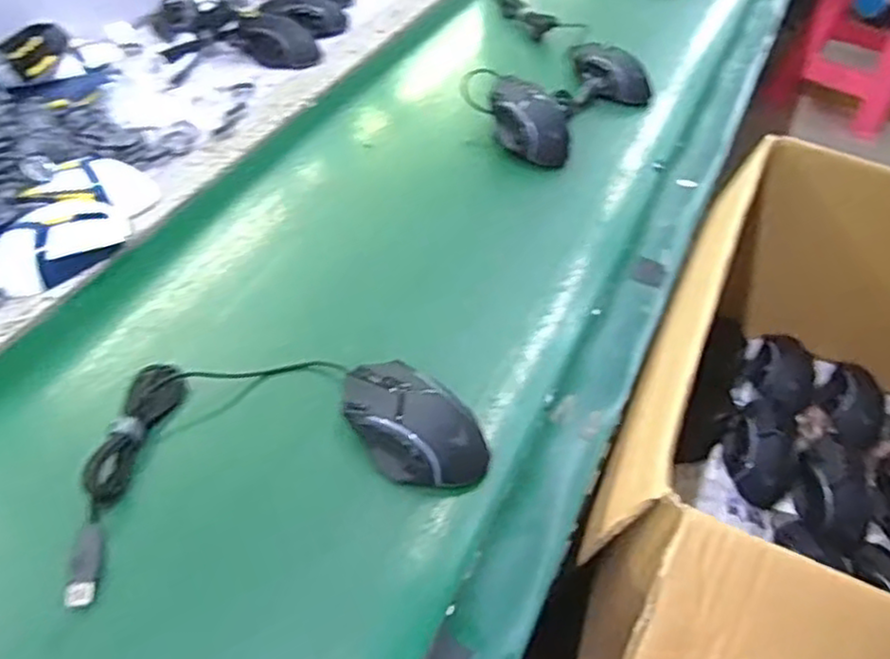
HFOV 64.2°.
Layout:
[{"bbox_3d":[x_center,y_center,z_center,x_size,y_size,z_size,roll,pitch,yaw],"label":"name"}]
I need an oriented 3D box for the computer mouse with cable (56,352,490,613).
[{"bbox_3d":[-0.122,0.067,0.502,0.278,0.042,0.161,-13,50,-17],"label":"computer mouse with cable"}]

